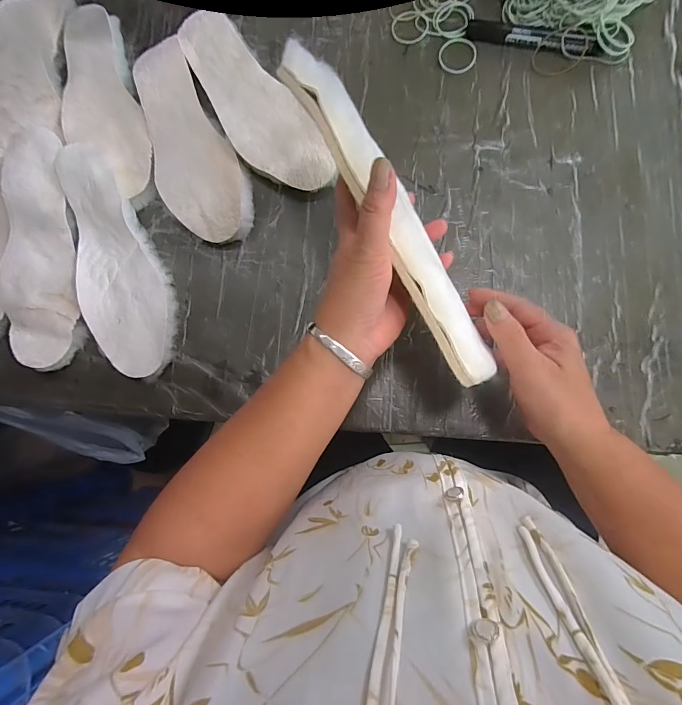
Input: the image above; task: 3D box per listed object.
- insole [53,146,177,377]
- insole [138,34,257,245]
[{"bbox_3d":[-0.260,-0.108,0.446,0.098,0.017,0.284,-20,81,3],"label":"insole"},{"bbox_3d":[-0.181,-0.241,0.454,0.095,0.016,0.255,-26,81,2],"label":"insole"}]

